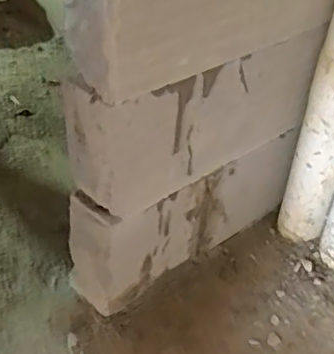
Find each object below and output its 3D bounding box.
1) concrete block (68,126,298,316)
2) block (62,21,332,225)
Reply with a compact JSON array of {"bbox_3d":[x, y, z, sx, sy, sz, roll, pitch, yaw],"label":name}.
[{"bbox_3d":[0.033,0.058,0.966,0.413,0.203,0.099,-24,48,-33],"label":"concrete block"},{"bbox_3d":[0.054,-0.098,0.836,0.415,0.187,0.086,-24,48,-33],"label":"block"}]

